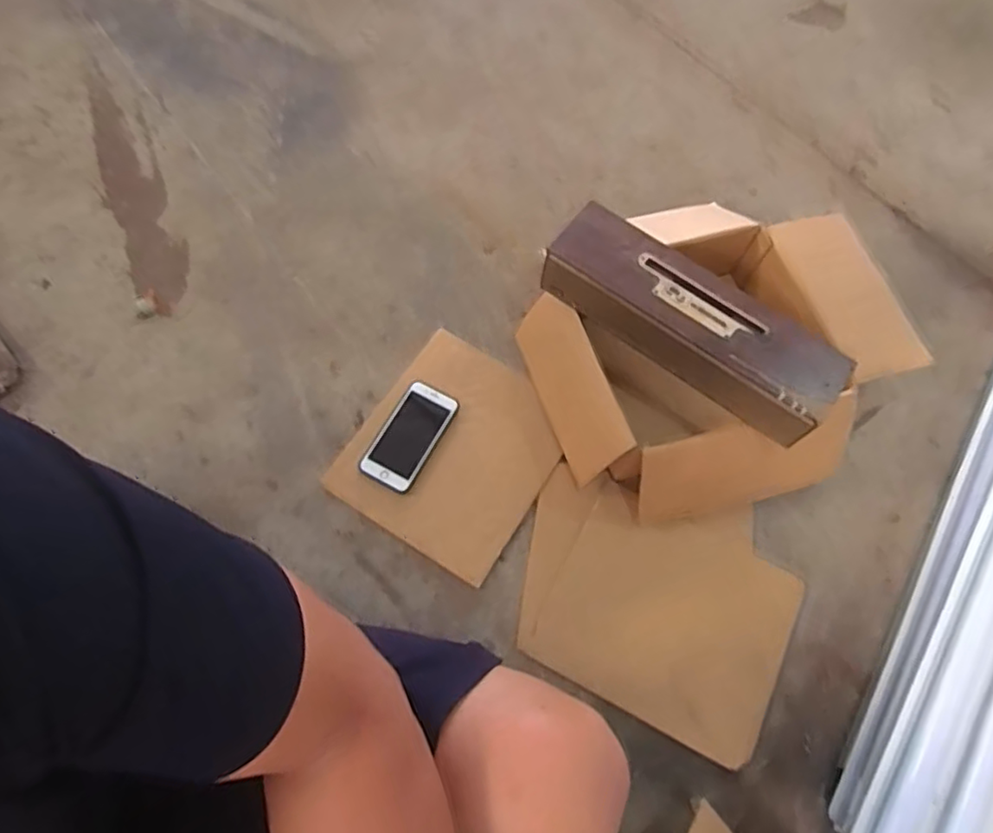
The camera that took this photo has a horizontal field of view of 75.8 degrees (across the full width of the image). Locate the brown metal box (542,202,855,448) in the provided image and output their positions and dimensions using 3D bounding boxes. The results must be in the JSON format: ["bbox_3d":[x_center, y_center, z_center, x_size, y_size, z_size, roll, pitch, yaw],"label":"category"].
[{"bbox_3d":[0.232,-0.115,0.781,0.372,0.074,0.114,38,70,13],"label":"brown metal box"}]

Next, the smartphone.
[{"bbox_3d":[-0.121,0.025,0.893,0.080,0.016,0.155,28,68,9],"label":"smartphone"}]

